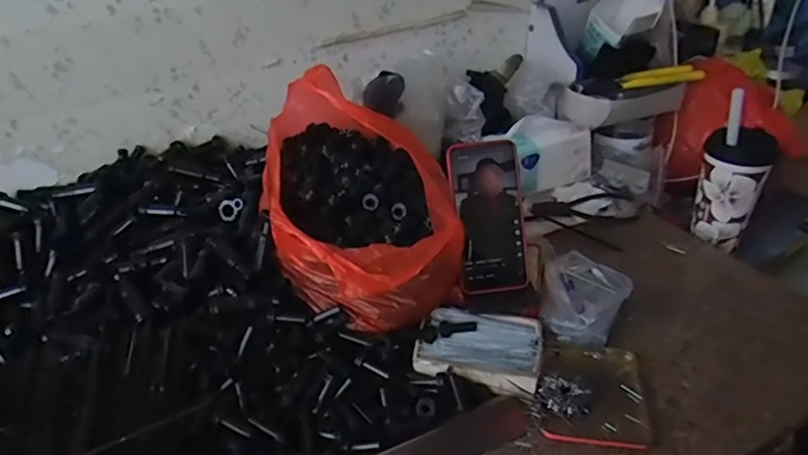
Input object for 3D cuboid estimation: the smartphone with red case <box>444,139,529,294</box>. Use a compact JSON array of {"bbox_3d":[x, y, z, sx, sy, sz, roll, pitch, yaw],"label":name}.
[{"bbox_3d":[0.093,-0.011,0.617,0.074,0.163,0.018,-8,4,-6],"label":"smartphone with red case"}]

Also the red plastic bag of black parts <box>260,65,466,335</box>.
[{"bbox_3d":[-0.055,-0.031,0.653,0.191,0.195,0.292,-10,34,-10],"label":"red plastic bag of black parts"}]

